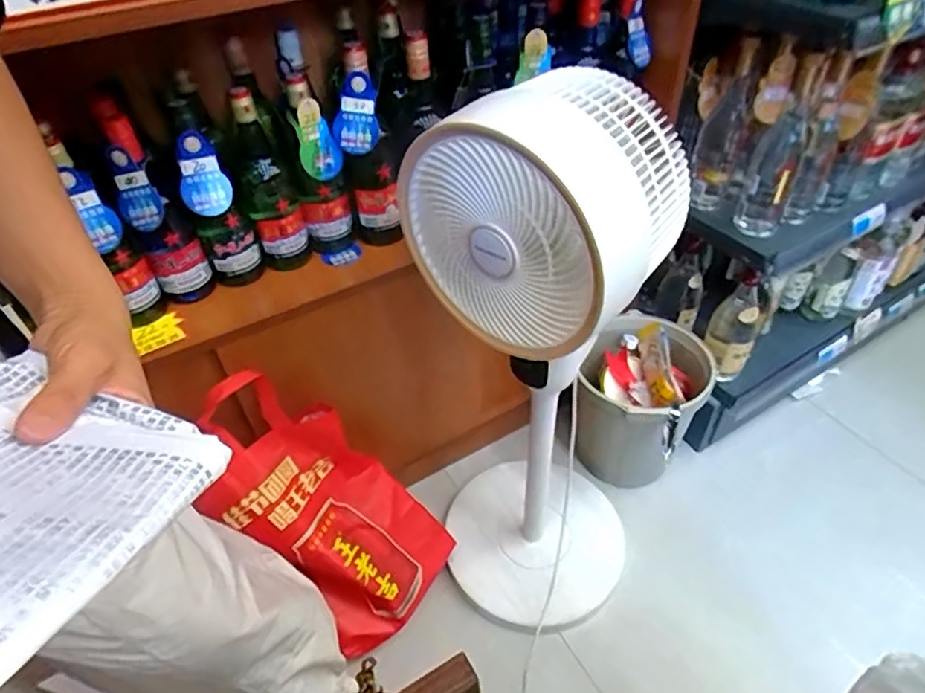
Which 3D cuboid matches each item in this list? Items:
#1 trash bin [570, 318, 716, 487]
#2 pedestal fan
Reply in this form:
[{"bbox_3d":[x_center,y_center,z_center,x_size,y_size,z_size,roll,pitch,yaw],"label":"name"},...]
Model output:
[{"bbox_3d":[0.346,0.108,1.124,0.216,0.206,0.259,18,48,22],"label":"trash bin"},{"bbox_3d":[0.102,0.072,0.800,0.280,0.813,0.238,21,49,24],"label":"pedestal fan"}]

